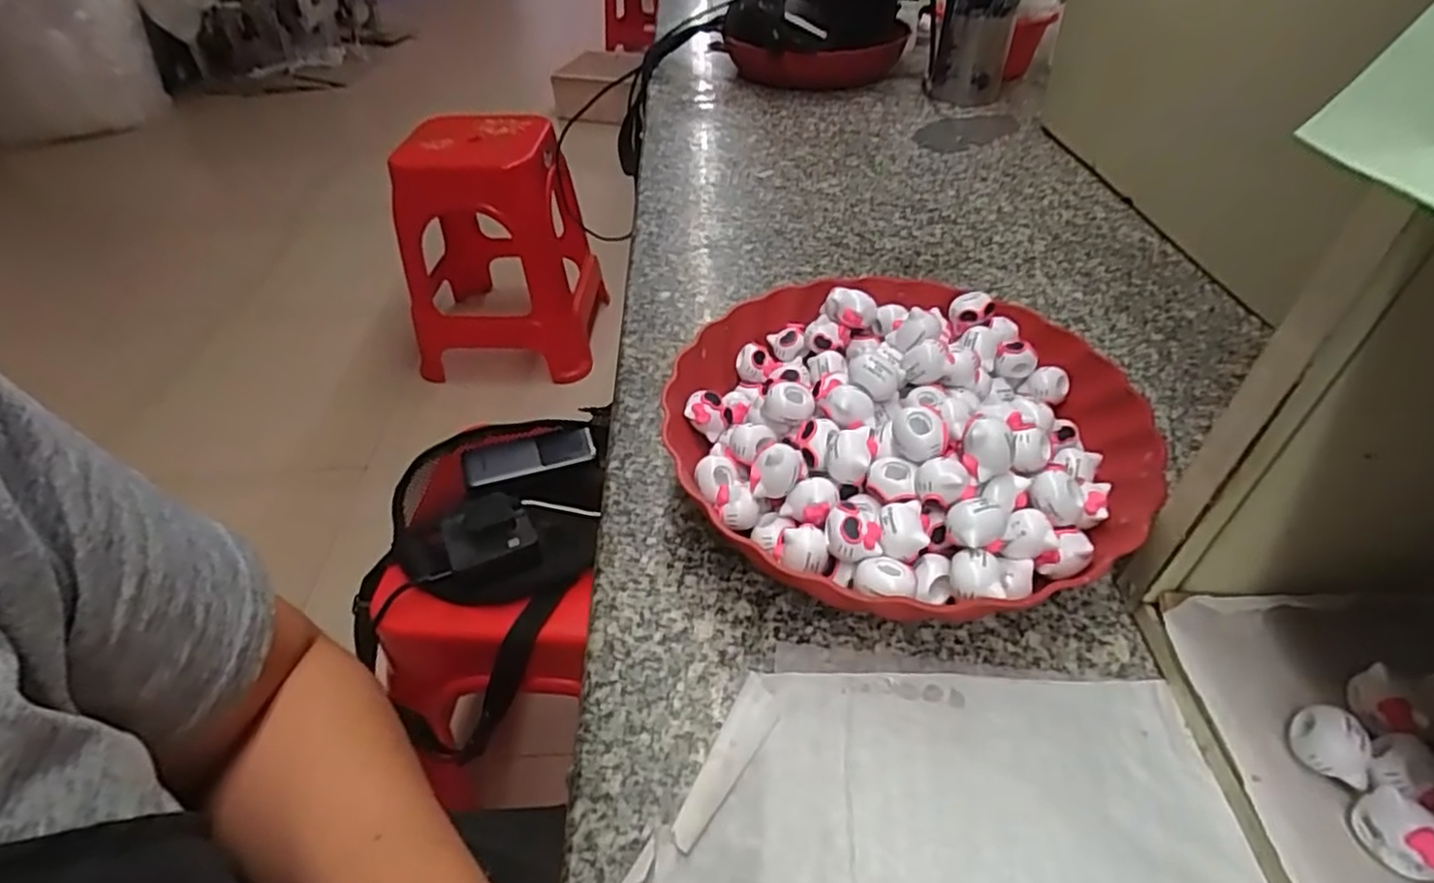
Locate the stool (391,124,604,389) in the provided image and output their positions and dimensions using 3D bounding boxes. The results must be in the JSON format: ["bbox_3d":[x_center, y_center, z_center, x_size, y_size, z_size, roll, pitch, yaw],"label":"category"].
[{"bbox_3d":[-0.538,-0.476,1.687,0.444,0.507,0.482,-3,43,-1],"label":"stool"}]

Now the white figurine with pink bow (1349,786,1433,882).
[{"bbox_3d":[0.222,0.128,0.228,0.014,0.018,0.025,-15,45,-13],"label":"white figurine with pink bow"}]

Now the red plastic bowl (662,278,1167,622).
[{"bbox_3d":[0.098,-0.013,0.367,0.228,0.078,0.232,-15,45,-14],"label":"red plastic bowl"}]

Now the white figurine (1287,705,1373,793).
[{"bbox_3d":[0.219,0.108,0.250,0.021,0.017,0.022,25,49,26],"label":"white figurine"}]

